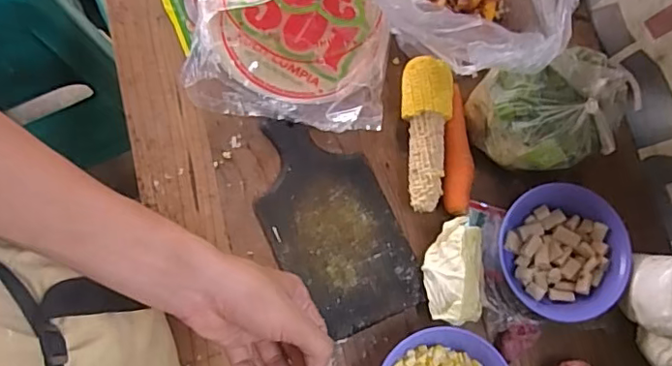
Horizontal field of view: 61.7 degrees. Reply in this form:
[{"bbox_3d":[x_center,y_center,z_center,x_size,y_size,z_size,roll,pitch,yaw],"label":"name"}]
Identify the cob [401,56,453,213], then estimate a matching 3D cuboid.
[{"bbox_3d":[0.102,-0.056,0.639,0.057,0.045,0.172,1,76,-1],"label":"cob"}]

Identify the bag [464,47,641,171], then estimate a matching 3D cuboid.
[{"bbox_3d":[0.239,-0.079,0.619,0.163,0.083,0.125,-4,76,-2],"label":"bag"}]

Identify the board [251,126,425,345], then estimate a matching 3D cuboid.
[{"bbox_3d":[-0.008,0.042,0.629,0.134,0.014,0.243,-26,78,-7],"label":"board"}]

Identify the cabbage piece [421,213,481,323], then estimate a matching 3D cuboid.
[{"bbox_3d":[0.128,0.093,0.607,0.064,0.056,0.114,1,76,-1],"label":"cabbage piece"}]

